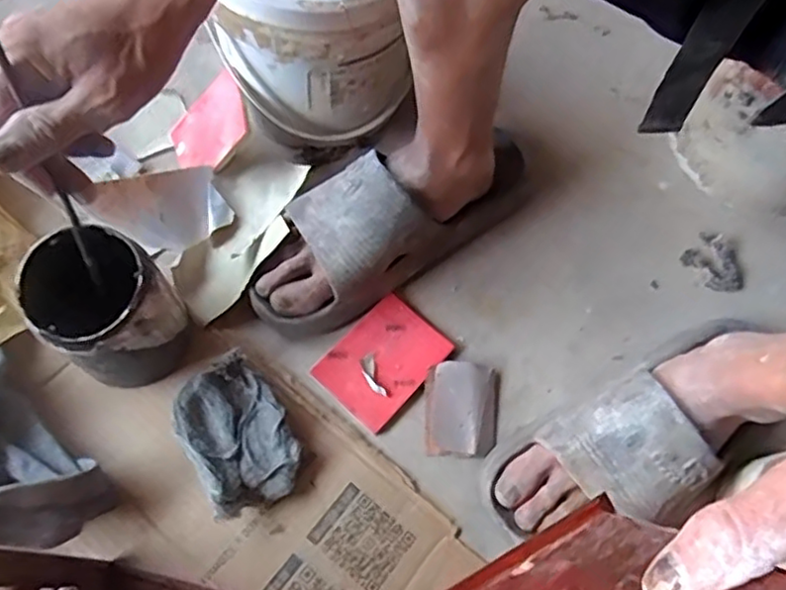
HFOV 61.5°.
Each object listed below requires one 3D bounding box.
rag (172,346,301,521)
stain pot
[{"bbox_3d":[-0.119,0.103,0.502,0.072,0.036,0.115,-27,71,-14],"label":"rag"},{"bbox_3d":[-0.208,0.012,0.485,0.084,0.133,0.083,1,67,-3],"label":"stain pot"}]

